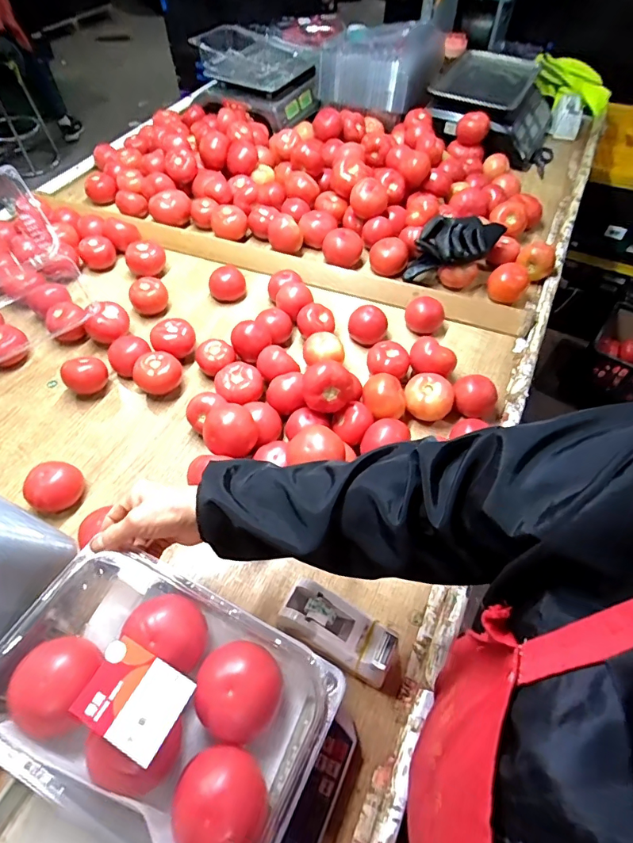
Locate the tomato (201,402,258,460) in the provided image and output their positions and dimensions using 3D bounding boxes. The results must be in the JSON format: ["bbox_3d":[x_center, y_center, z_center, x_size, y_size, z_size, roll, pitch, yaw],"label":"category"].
[{"bbox_3d":[-0.119,0.014,0.632,0.063,0.056,0.072,21,58,13],"label":"tomato"}]

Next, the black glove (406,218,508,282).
[{"bbox_3d":[0.277,-0.344,0.877,0.190,0.066,0.098,4,56,2],"label":"black glove"}]

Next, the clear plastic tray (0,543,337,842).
[{"bbox_3d":[-0.140,0.236,0.386,0.268,0.088,0.177,24,59,15],"label":"clear plastic tray"}]

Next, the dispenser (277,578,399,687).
[{"bbox_3d":[0.025,0.238,0.509,0.129,0.068,0.067,24,59,14],"label":"dispenser"}]

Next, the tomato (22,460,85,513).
[{"bbox_3d":[-0.372,0.092,0.627,0.069,0.053,0.071,32,62,19],"label":"tomato"}]

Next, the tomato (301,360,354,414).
[{"bbox_3d":[0.016,-0.047,0.661,0.074,0.069,0.055,-6,56,-5],"label":"tomato"}]

